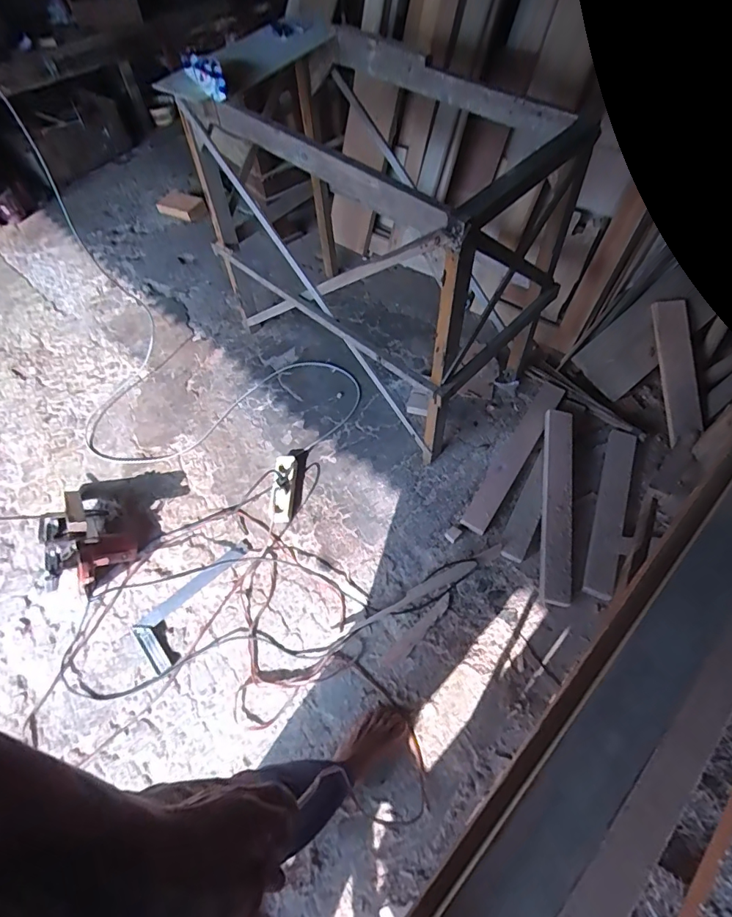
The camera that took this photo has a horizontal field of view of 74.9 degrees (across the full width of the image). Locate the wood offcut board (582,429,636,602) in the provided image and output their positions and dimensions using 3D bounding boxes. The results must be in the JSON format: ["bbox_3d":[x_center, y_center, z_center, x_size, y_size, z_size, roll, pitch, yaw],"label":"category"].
[{"bbox_3d":[0.687,0.136,1.328,0.074,0.028,0.530,18,63,13],"label":"wood offcut board"}]

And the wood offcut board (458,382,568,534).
[{"bbox_3d":[0.451,-0.015,1.440,0.073,0.030,0.560,29,66,18],"label":"wood offcut board"}]

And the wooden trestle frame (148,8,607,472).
[{"bbox_3d":[0.005,-0.604,1.361,0.526,0.822,1.000,-40,66,-18],"label":"wooden trestle frame"}]

